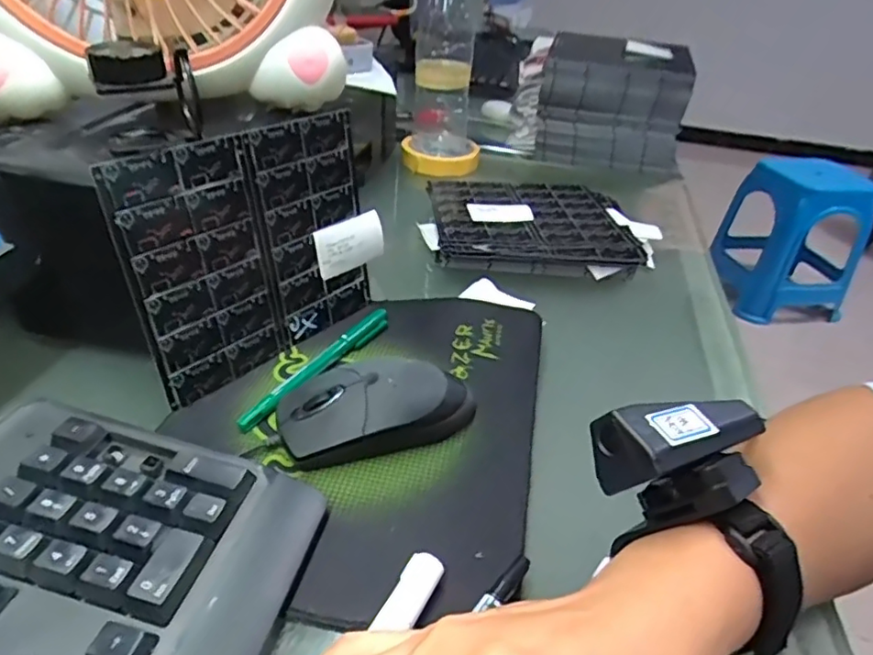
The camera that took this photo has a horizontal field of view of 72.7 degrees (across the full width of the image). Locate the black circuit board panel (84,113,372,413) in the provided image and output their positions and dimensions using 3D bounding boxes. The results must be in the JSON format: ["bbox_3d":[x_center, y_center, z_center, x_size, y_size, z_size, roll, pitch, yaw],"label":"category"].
[{"bbox_3d":[-0.106,-0.047,0.364,0.004,0.140,0.160,19,37,34],"label":"black circuit board panel"}]

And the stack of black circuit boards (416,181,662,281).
[{"bbox_3d":[0.097,-0.096,0.555,0.209,0.026,0.148,3,35,-2],"label":"stack of black circuit boards"}]

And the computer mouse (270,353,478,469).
[{"bbox_3d":[-0.032,0.043,0.333,0.109,0.031,0.051,-7,36,-16],"label":"computer mouse"}]

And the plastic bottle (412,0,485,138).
[{"bbox_3d":[0.005,-0.298,0.663,0.073,0.208,0.056,3,35,-2],"label":"plastic bottle"}]

